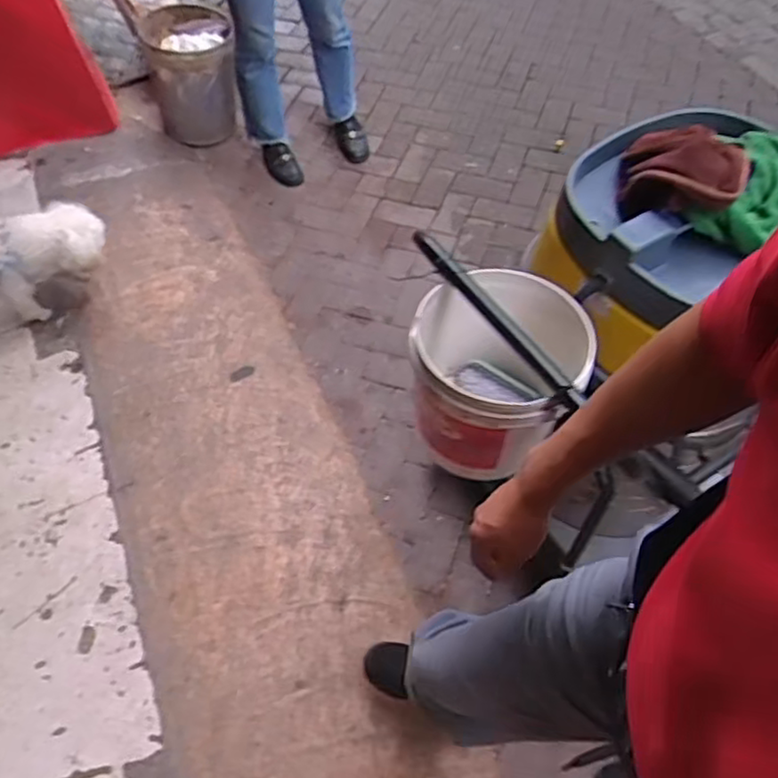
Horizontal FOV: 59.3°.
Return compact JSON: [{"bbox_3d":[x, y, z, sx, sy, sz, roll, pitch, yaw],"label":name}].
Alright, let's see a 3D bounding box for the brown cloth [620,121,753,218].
[{"bbox_3d":[0.421,-0.320,0.968,0.161,0.068,0.212,18,60,16],"label":"brown cloth"}]

